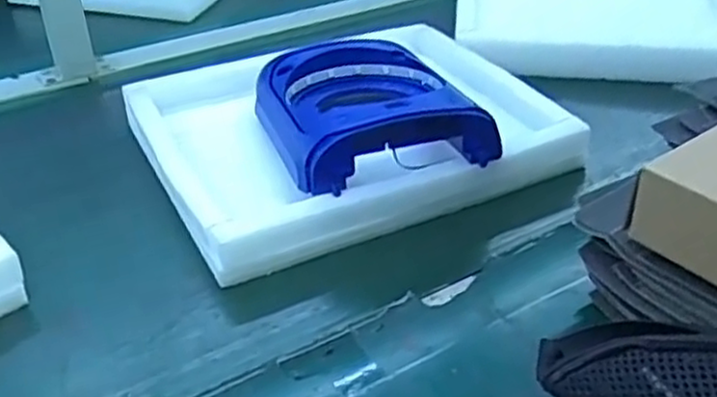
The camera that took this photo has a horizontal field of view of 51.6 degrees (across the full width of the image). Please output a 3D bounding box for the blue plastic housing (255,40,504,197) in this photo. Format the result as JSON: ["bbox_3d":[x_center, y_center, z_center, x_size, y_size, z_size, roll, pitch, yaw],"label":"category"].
[{"bbox_3d":[0.005,-0.077,0.655,0.169,0.060,0.184,-12,38,-16],"label":"blue plastic housing"}]

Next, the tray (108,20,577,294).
[{"bbox_3d":[-0.020,-0.075,0.709,0.356,0.043,0.324,-16,39,-21],"label":"tray"}]

